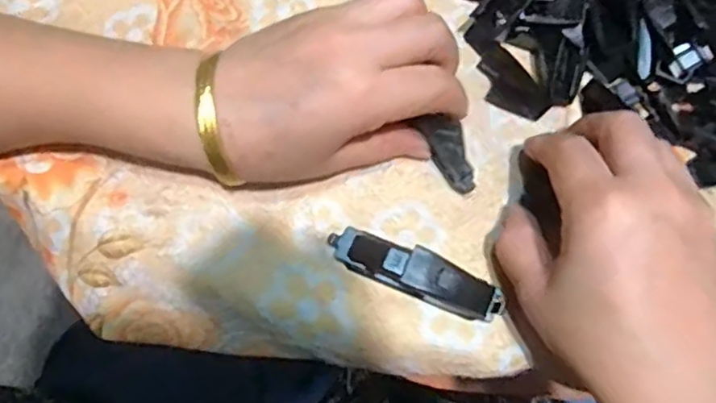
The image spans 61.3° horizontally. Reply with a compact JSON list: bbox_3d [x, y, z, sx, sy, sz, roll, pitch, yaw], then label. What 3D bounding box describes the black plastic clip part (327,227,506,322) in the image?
[{"bbox_3d":[0.026,0.032,0.272,0.082,0.020,0.018,23,76,8],"label":"black plastic clip part"}]

